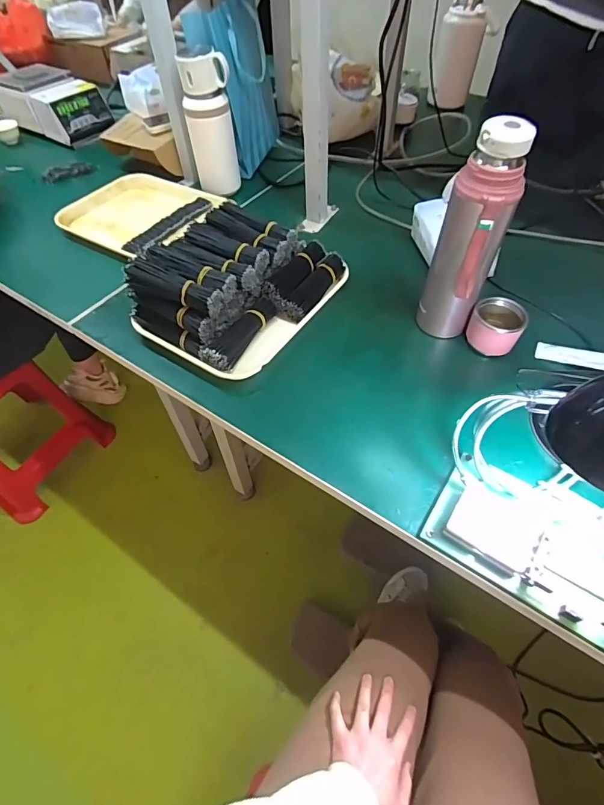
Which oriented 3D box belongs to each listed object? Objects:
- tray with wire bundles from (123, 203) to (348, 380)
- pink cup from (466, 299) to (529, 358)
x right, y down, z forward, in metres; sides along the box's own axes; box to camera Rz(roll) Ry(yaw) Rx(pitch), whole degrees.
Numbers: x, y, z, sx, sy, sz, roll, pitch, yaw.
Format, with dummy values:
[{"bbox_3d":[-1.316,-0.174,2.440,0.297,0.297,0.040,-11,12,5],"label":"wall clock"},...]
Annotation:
[{"bbox_3d":[-0.087,-0.179,0.597,0.196,0.102,0.270,30,61,21],"label":"tray with wire bundles"},{"bbox_3d":[0.270,-0.105,0.572,0.067,0.057,0.060,35,63,24],"label":"pink cup"}]

